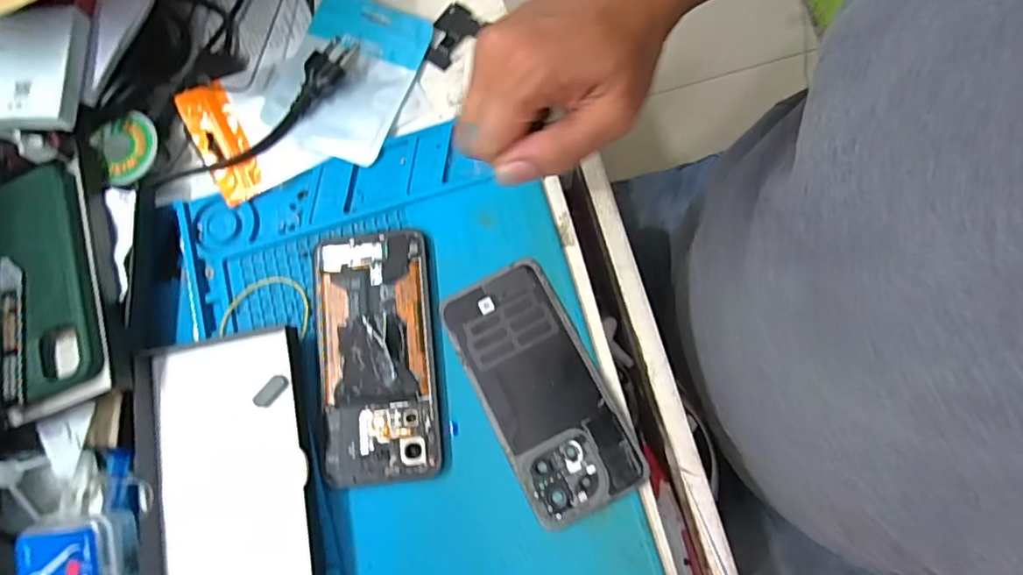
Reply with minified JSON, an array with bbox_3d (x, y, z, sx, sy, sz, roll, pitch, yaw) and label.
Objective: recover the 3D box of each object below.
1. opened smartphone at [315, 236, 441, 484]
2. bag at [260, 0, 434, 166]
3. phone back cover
[{"bbox_3d":[-0.087,0.042,0.359,0.074,0.011,0.158,-7,78,3],"label":"opened smartphone"},{"bbox_3d":[-0.118,-0.155,0.401,0.090,0.014,0.120,20,81,8],"label":"bag"},{"bbox_3d":[0.018,0.063,0.352,0.072,0.007,0.156,-27,78,-1],"label":"phone back cover"}]

